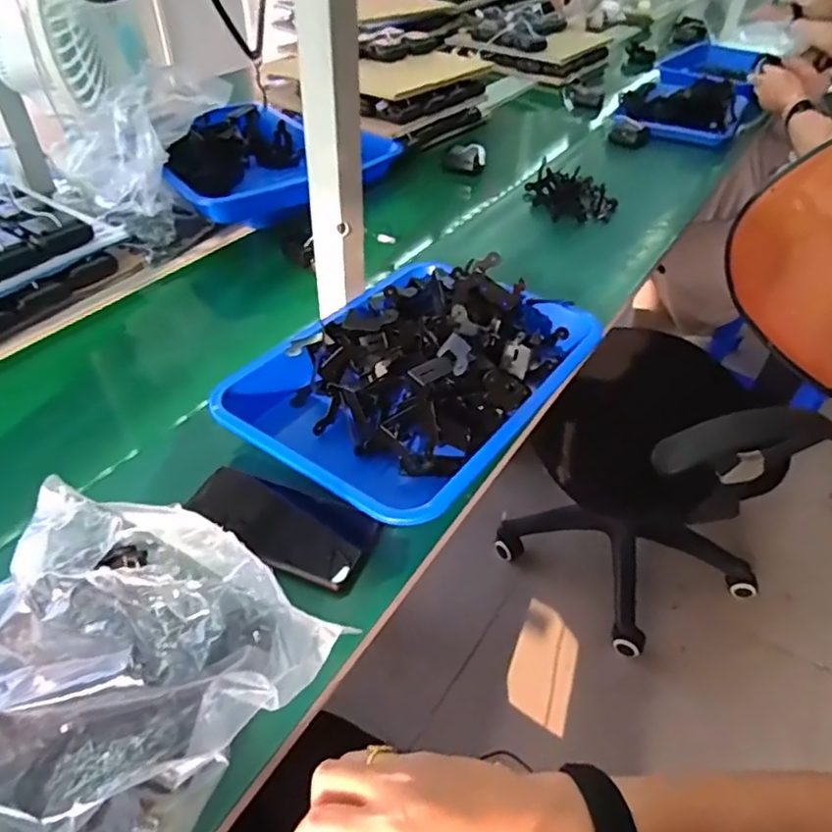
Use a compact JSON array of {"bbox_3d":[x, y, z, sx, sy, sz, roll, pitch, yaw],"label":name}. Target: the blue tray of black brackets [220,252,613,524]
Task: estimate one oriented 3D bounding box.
[{"bbox_3d":[-0.001,-0.056,0.626,0.272,0.103,0.358,29,49,26],"label":"blue tray of black brackets"}]

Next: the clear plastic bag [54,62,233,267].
[{"bbox_3d":[-0.359,-0.355,0.846,0.121,0.195,0.229,18,45,16],"label":"clear plastic bag"}]

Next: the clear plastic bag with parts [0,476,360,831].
[{"bbox_3d":[-0.224,0.159,0.372,0.259,0.104,0.283,28,49,25],"label":"clear plastic bag with parts"}]

